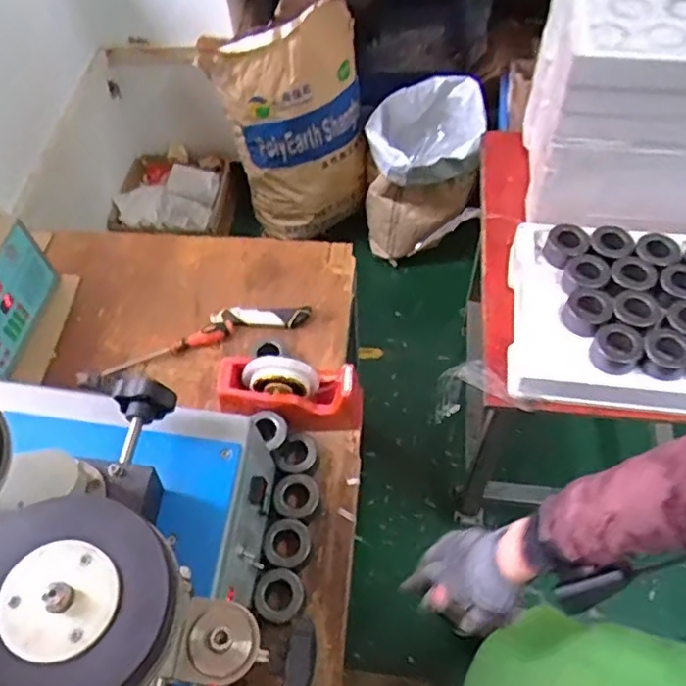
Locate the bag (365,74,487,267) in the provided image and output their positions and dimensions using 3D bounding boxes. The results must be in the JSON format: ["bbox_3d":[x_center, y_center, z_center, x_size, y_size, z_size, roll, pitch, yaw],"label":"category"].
[{"bbox_3d":[0.239,-0.495,1.819,0.333,0.415,0.302,-3,56,1],"label":"bag"}]

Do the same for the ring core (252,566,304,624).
[{"bbox_3d":[-0.079,0.313,0.758,0.060,0.023,0.060,8,59,-14],"label":"ring core"}]

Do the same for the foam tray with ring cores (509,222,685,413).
[{"bbox_3d":[0.441,-0.052,0.887,0.375,0.082,0.290,7,57,7],"label":"foam tray with ring cores"}]

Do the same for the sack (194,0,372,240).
[{"bbox_3d":[-0.105,-0.602,1.726,0.400,0.593,0.252,-33,61,-18],"label":"sack"}]

